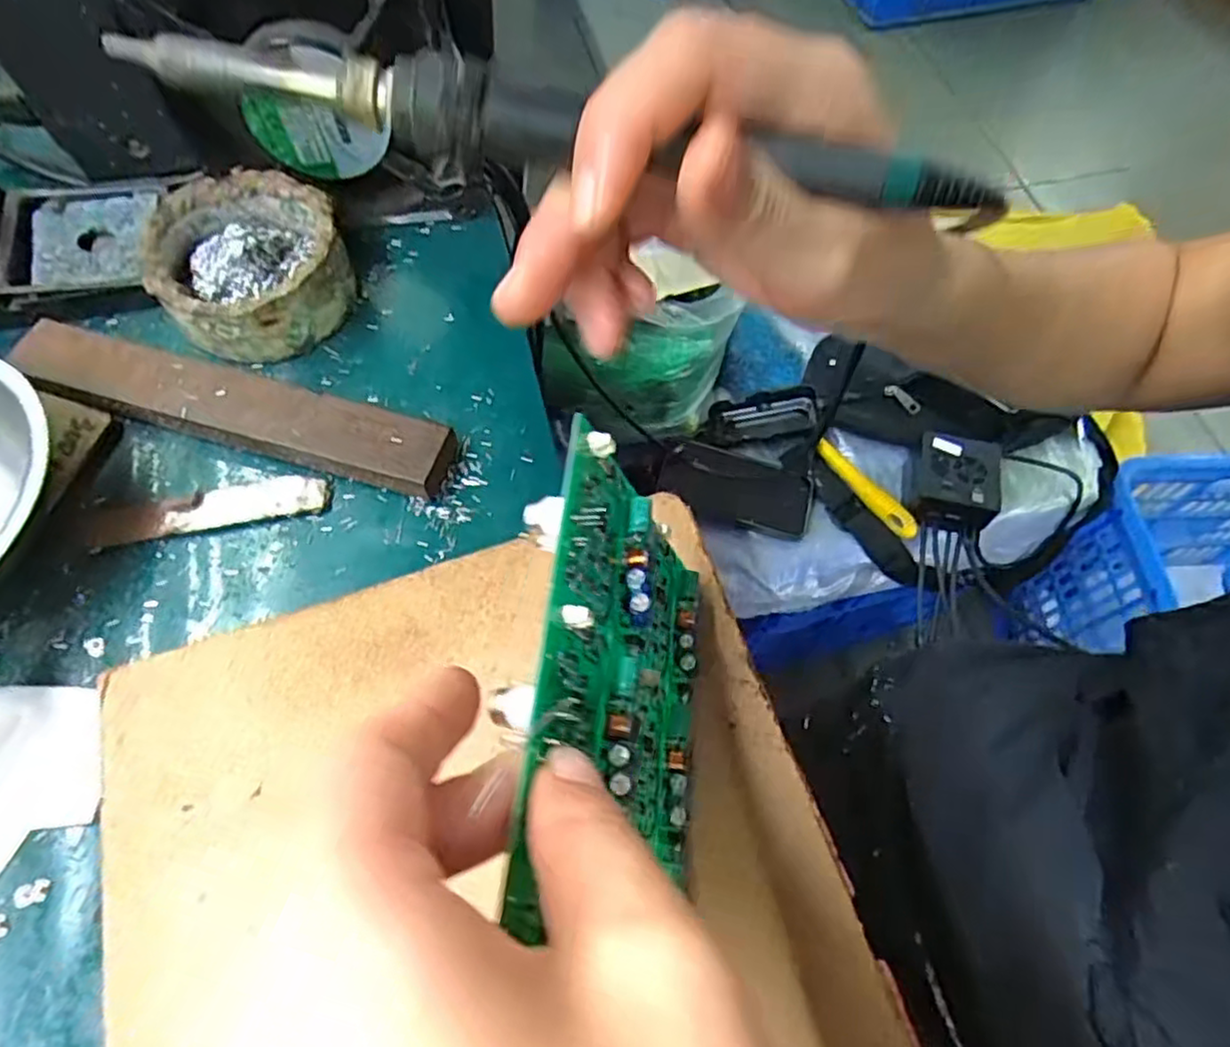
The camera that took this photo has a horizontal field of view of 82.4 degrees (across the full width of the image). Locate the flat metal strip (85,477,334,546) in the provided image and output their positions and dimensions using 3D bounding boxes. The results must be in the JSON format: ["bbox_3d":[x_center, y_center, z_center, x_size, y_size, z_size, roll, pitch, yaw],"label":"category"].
[{"bbox_3d":[-0.167,-0.006,0.288,0.096,0.005,0.019,-10,64,-6],"label":"flat metal strip"}]

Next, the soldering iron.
[{"bbox_3d":[-0.005,-0.089,0.157,0.198,0.018,0.014,6,63,-7],"label":"soldering iron"}]

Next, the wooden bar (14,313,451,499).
[{"bbox_3d":[-0.163,-0.048,0.300,0.195,0.018,0.034,15,64,7],"label":"wooden bar"}]

